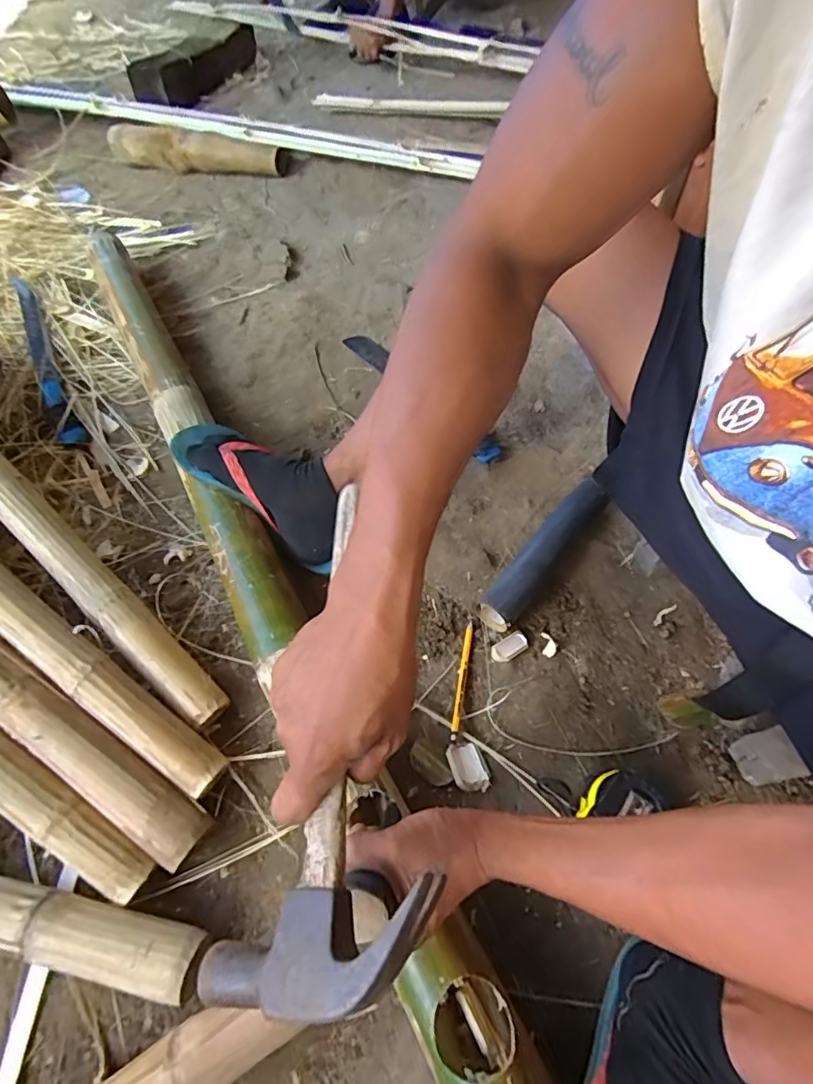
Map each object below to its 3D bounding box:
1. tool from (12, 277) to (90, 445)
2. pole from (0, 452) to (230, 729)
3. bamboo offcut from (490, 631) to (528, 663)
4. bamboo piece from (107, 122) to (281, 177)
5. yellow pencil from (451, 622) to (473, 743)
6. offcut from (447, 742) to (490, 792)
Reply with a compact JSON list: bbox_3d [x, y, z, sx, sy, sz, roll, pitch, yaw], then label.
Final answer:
[{"bbox_3d":[-0.586,-0.304,0.862,0.044,0.055,0.411,-27,61,-14],"label":"tool"},{"bbox_3d":[-0.429,-0.031,0.602,0.622,0.036,0.046,43,68,9],"label":"pole"},{"bbox_3d":[0.116,0.119,0.601,0.043,0.009,0.023,-22,60,-12],"label":"bamboo offcut"},{"bbox_3d":[-0.494,-0.886,1.207,0.424,0.067,0.086,13,60,10],"label":"bamboo piece"},{"bbox_3d":[0.061,0.149,0.583,0.010,0.011,0.135,8,59,7],"label":"yellow pencil"},{"bbox_3d":[0.063,0.225,0.533,0.037,0.009,0.048,-20,60,-10],"label":"offcut"}]

